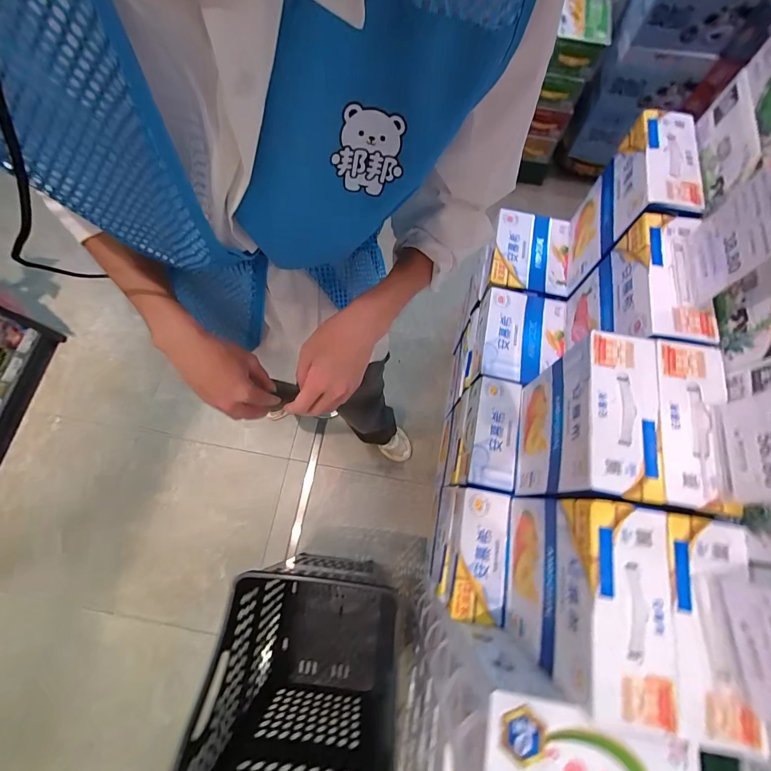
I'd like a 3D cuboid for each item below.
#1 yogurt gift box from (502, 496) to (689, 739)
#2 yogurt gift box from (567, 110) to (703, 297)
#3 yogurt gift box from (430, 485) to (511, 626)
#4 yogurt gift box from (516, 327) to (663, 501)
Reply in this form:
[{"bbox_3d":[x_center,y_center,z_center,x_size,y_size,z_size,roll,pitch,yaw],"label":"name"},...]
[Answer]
[{"bbox_3d":[0.329,0.348,0.615,0.118,0.328,0.265,11,73,3],"label":"yogurt gift box"},{"bbox_3d":[0.595,-0.429,0.884,0.111,0.353,0.282,12,73,3],"label":"yogurt gift box"},{"bbox_3d":[0.211,0.409,0.883,0.120,0.250,0.267,8,73,2],"label":"yogurt gift box"},{"bbox_3d":[0.376,0.086,0.702,0.111,0.337,0.270,10,73,2],"label":"yogurt gift box"}]

